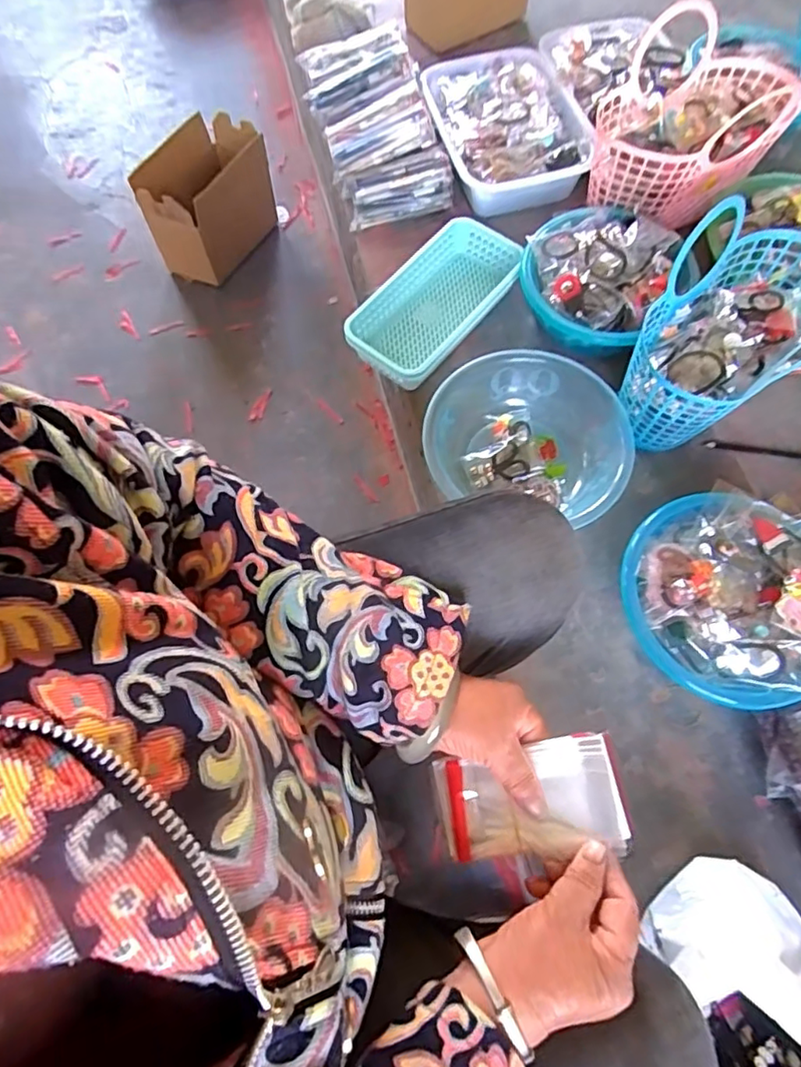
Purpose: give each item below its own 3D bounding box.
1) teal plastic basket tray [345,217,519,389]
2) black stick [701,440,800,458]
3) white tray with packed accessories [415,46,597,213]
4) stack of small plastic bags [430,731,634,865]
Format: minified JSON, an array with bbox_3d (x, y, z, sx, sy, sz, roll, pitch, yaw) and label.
[{"bbox_3d":[0.052,-0.314,0.807,0.130,0.075,0.267,35,73,9],"label":"teal plastic basket tray"},{"bbox_3d":[0.478,-0.106,0.749,0.182,0.011,0.015,6,71,-1],"label":"black stick"},{"bbox_3d":[0.157,-0.623,0.891,0.204,0.074,0.262,-13,72,-7],"label":"white tray with packed accessories"},{"bbox_3d":[0.085,0.180,0.387,0.121,0.010,0.071,-17,76,17],"label":"stack of small plastic bags"}]

